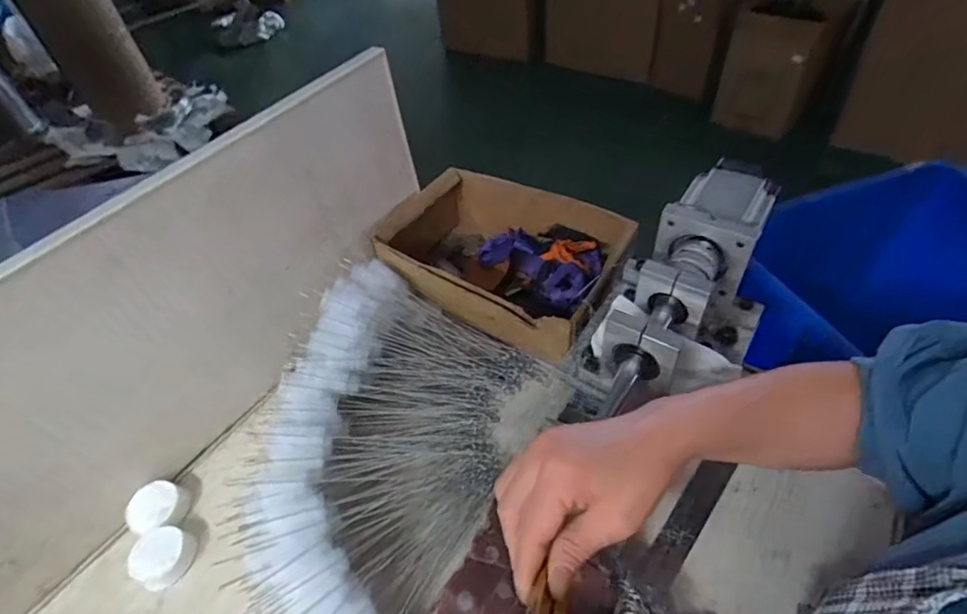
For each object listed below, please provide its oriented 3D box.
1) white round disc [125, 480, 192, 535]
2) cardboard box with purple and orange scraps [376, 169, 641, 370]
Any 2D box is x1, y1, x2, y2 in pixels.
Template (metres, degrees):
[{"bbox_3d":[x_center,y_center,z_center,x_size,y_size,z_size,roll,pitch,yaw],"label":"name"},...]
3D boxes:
[{"bbox_3d":[-0.320,0.197,0.497,0.043,0.025,0.046,-3,47,3],"label":"white round disc"},{"bbox_3d":[0.022,-0.060,0.657,0.293,0.105,0.202,25,54,26],"label":"cardboard box with purple and orange scraps"}]

